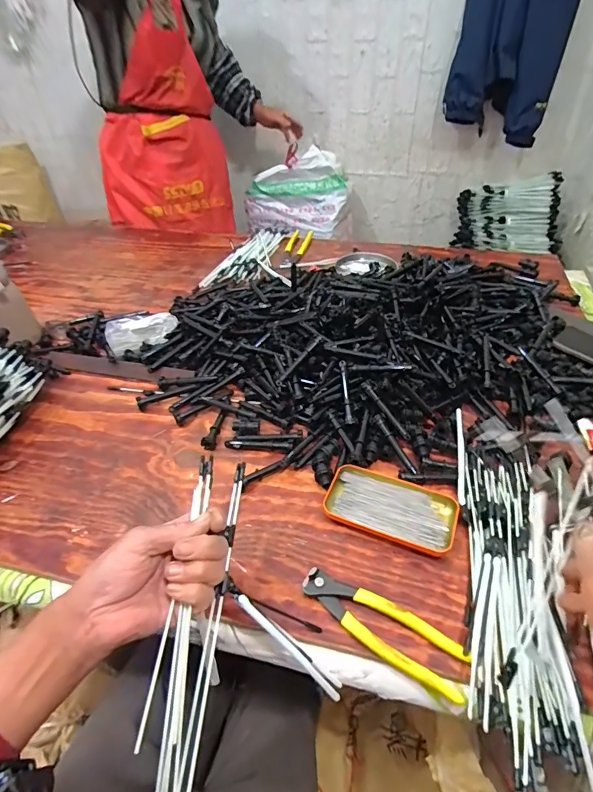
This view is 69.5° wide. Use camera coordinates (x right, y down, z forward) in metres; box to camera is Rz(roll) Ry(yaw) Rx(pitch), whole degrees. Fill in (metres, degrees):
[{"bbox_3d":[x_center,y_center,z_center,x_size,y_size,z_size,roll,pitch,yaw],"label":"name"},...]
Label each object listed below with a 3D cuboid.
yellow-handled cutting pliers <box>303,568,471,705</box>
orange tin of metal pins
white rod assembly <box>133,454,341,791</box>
[{"bbox_3d":[0.081,0.219,0.412,0.164,0.017,0.046,25,50,27],"label":"yellow-handled cutting pliers"},{"bbox_3d":[0.110,0.130,0.502,0.146,0.017,0.079,14,45,17],"label":"orange tin of metal pins"},{"bbox_3d":[-0.078,0.191,0.363,0.183,0.032,0.251,-17,83,-42],"label":"white rod assembly"}]

